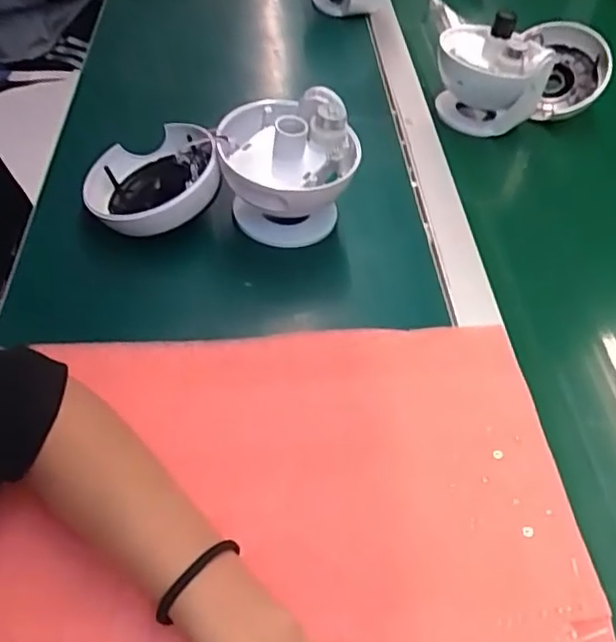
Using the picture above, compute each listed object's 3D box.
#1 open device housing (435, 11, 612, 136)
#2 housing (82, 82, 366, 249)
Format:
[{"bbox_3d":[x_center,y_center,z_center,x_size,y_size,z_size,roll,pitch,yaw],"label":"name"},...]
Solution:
[{"bbox_3d":[0.247,-0.286,0.717,0.209,0.118,0.115,-14,52,-21],"label":"open device housing"},{"bbox_3d":[-0.074,-0.122,0.545,0.224,0.105,0.113,-1,51,-6],"label":"housing"}]

